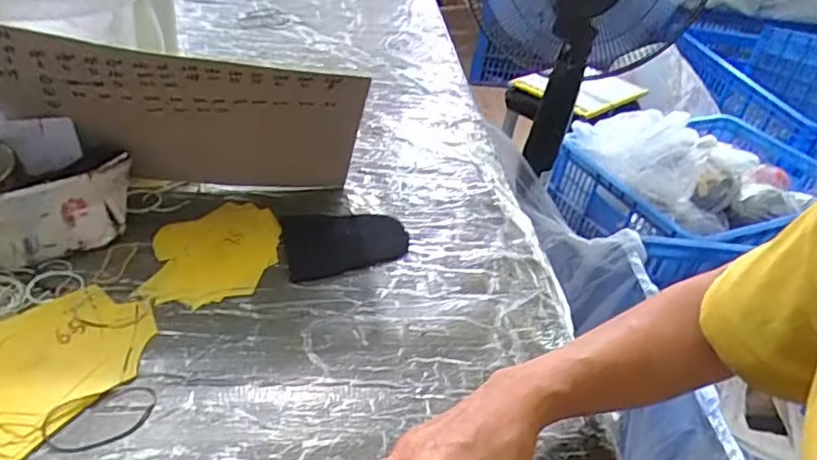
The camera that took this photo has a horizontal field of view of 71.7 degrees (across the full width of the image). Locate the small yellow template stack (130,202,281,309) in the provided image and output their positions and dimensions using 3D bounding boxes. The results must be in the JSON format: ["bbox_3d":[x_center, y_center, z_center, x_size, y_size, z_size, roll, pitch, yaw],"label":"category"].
[{"bbox_3d":[-0.187,0.017,0.547,0.115,0.010,0.142,1,36,-10],"label":"small yellow template stack"}]

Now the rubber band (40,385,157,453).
[{"bbox_3d":[-0.212,0.129,0.390,0.069,0.007,0.042,-11,39,-25],"label":"rubber band"}]

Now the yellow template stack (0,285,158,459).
[{"bbox_3d":[-0.271,0.098,0.421,0.116,0.010,0.160,25,39,23],"label":"yellow template stack"}]

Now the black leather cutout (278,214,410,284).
[{"bbox_3d":[-0.063,0.010,0.579,0.126,0.004,0.094,-7,38,-20],"label":"black leather cutout"}]

